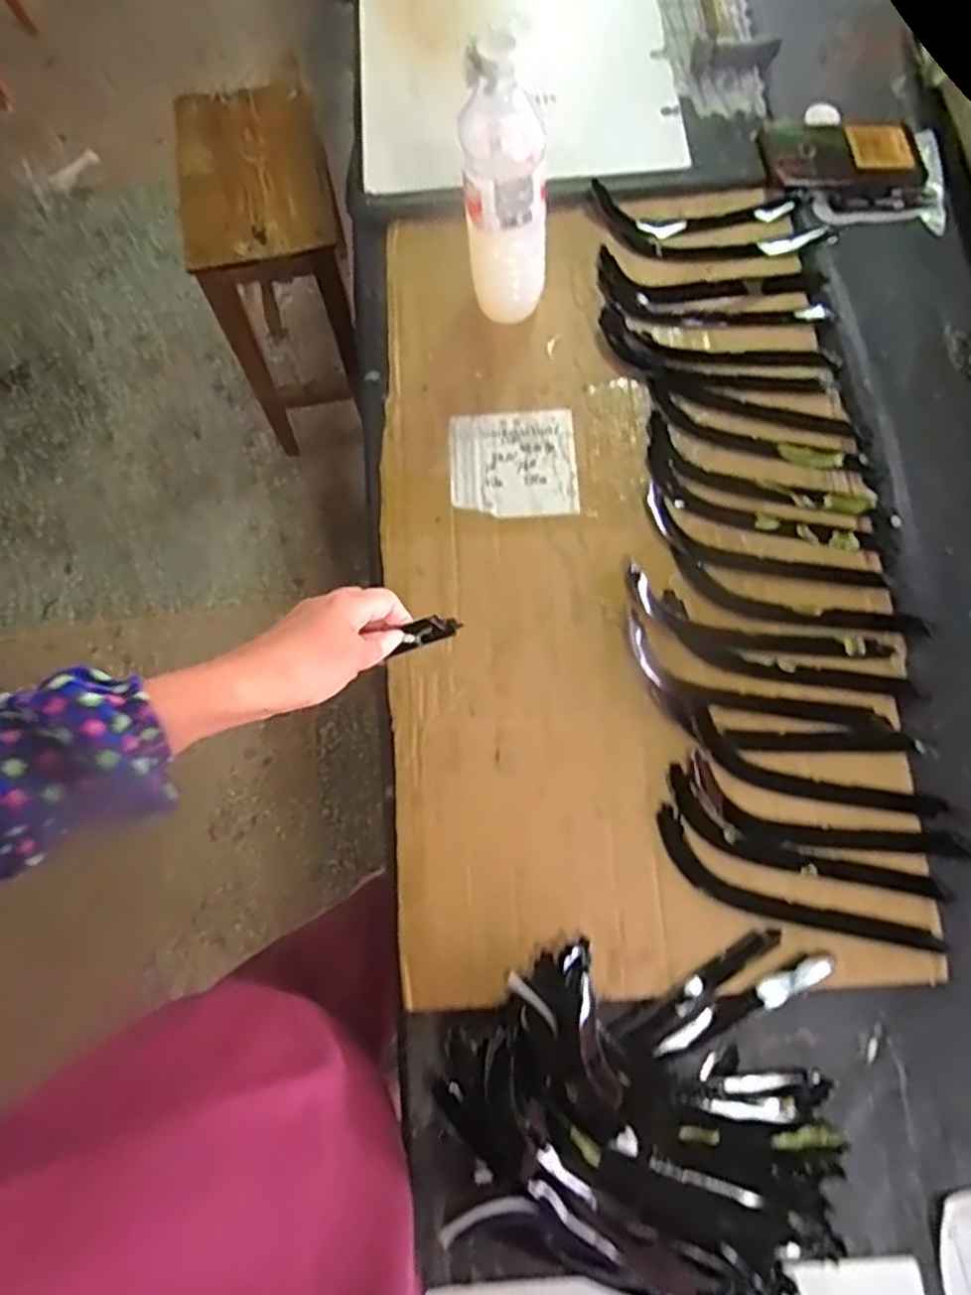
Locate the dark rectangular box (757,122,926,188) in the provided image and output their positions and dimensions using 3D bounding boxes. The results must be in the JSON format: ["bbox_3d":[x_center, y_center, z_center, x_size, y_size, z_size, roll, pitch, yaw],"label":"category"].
[{"bbox_3d":[0.347,-0.475,0.704,0.152,0.011,0.076,-10,73,-1],"label":"dark rectangular box"}]

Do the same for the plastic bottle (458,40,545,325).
[{"bbox_3d":[0.016,-0.359,0.575,0.068,0.216,0.070,3,74,2],"label":"plastic bottle"}]

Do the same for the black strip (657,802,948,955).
[{"bbox_3d":[0.219,0.182,0.521,0.212,0.005,0.045,25,76,9],"label":"black strip"}]

